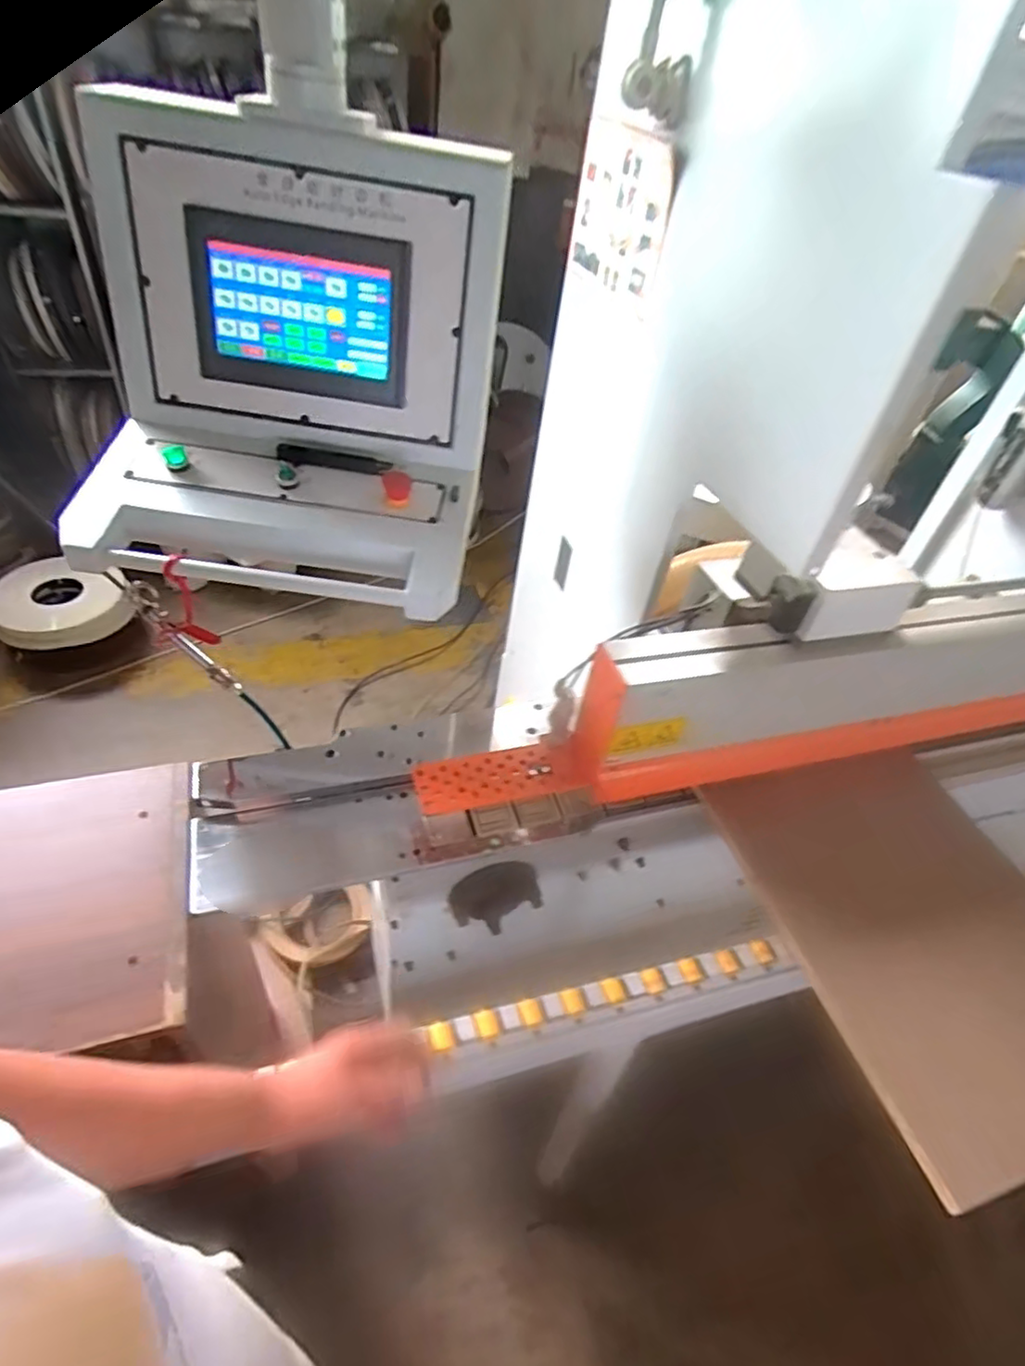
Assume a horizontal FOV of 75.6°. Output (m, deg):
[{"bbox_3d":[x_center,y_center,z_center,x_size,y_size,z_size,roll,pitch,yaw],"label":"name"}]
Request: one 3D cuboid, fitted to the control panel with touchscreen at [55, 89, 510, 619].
[{"bbox_3d":[-0.267,-0.394,0.795,0.461,0.411,0.372,7,44,-4],"label":"control panel with touchscreen"}]

